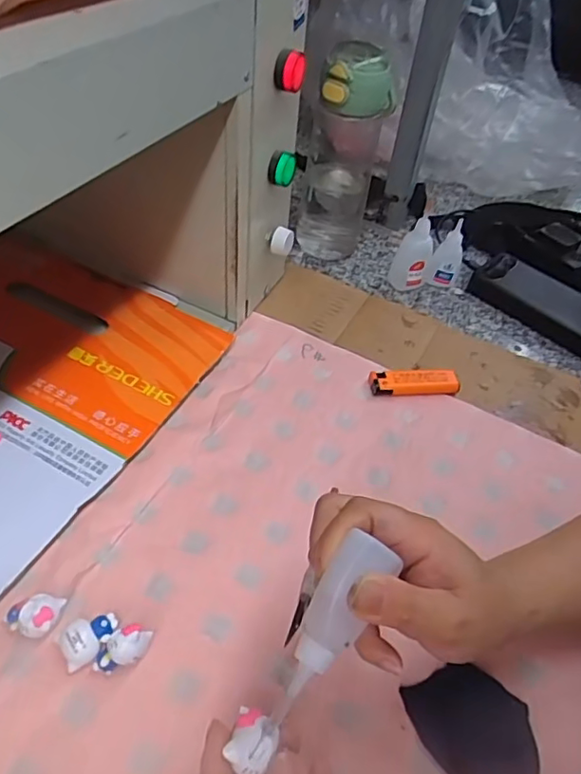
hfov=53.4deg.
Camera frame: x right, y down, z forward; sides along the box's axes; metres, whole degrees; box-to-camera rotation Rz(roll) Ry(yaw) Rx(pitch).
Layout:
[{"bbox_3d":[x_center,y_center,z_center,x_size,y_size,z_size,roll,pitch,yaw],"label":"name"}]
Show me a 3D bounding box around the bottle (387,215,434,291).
[{"bbox_3d":[0.134,-0.144,0.633,0.034,0.084,0.029,34,53,22],"label":"bottle"}]

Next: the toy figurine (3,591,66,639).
[{"bbox_3d":[-0.159,0.140,0.355,0.033,0.016,0.027,12,48,4],"label":"toy figurine"}]

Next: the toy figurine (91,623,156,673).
[{"bbox_3d":[-0.100,0.155,0.342,0.033,0.022,0.021,-3,49,-9],"label":"toy figurine"}]

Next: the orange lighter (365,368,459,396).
[{"bbox_3d":[0.115,-0.004,0.532,0.082,0.018,0.022,-1,49,-7],"label":"orange lighter"}]

